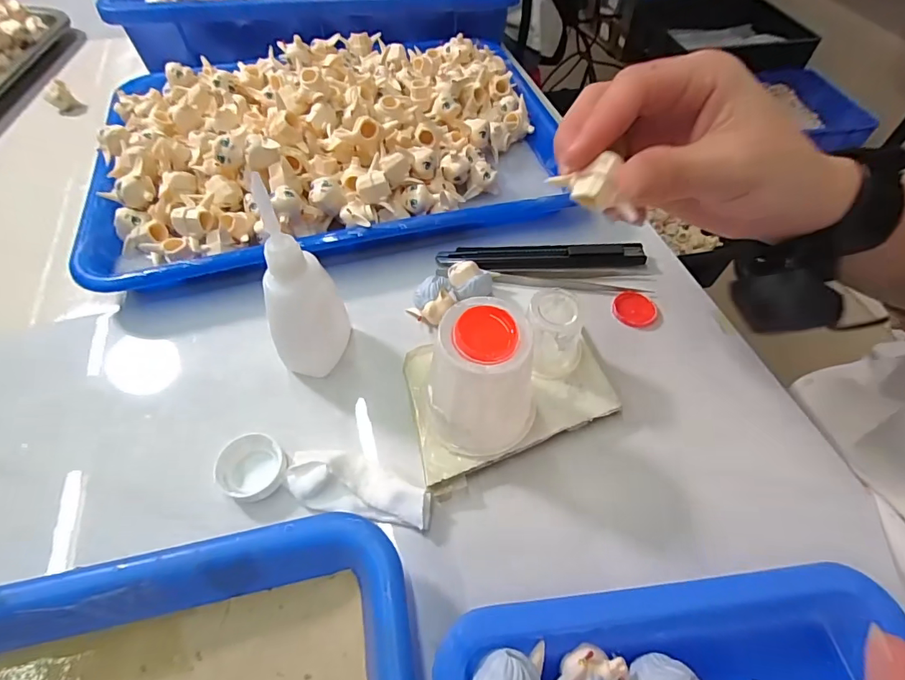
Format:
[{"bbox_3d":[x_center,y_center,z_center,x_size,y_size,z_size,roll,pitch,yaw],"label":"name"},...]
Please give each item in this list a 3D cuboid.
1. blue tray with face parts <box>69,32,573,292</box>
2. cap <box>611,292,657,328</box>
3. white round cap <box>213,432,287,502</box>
[{"bbox_3d":[-0.087,-0.153,0.340,0.329,0.053,0.236,-13,57,-10],"label":"blue tray with face parts"},{"bbox_3d":[0.112,-0.019,0.282,0.026,0.004,0.027,1,56,-1],"label":"cap"},{"bbox_3d":[-0.098,0.061,0.223,0.034,0.008,0.030,37,62,21],"label":"white round cap"}]

